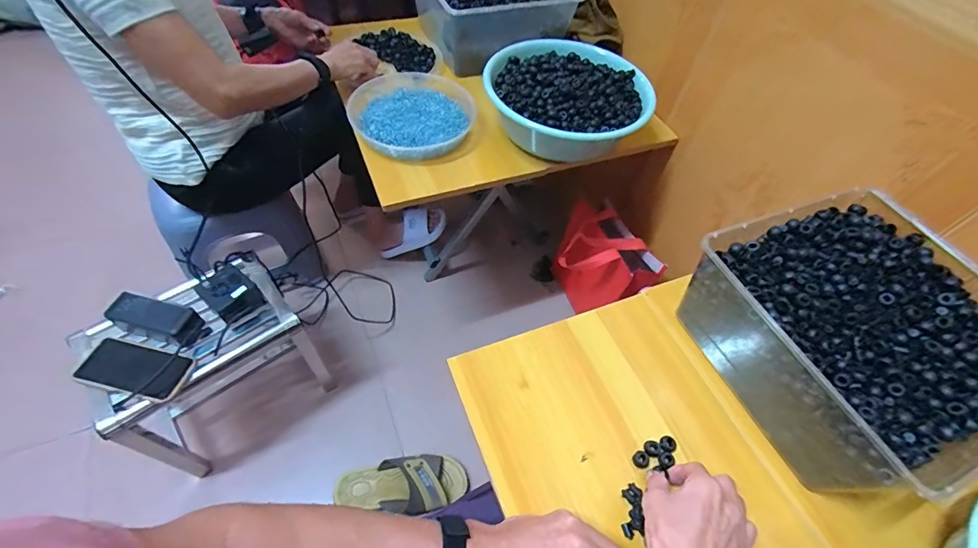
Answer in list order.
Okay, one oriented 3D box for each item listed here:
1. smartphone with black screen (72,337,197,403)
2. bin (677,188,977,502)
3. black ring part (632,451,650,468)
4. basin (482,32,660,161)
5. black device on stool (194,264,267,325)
[{"bbox_3d":[-0.539,0.147,0.660,0.136,0.016,0.075,21,55,-11],"label":"smartphone with black screen"},{"bbox_3d":[0.414,0.066,0.497,0.261,0.133,0.278,-17,58,-16],"label":"bin"},{"bbox_3d":[0.173,0.211,0.489,0.016,0.009,0.018,-22,59,-19],"label":"black ring part"},{"bbox_3d":[0.139,-0.306,0.785,0.286,0.118,0.228,27,57,14],"label":"basin"},{"bbox_3d":[-0.445,0.032,0.738,0.078,0.059,0.073,34,59,18],"label":"black device on stool"}]

